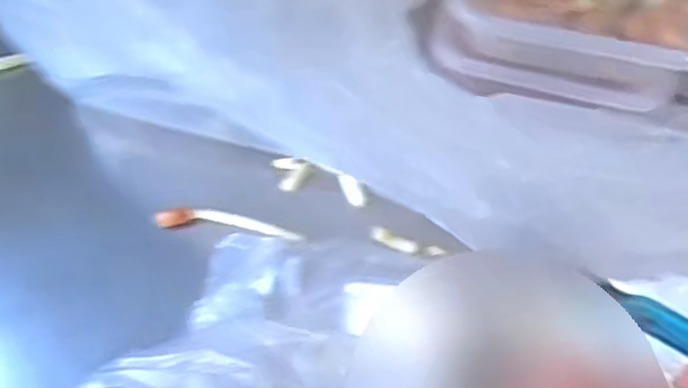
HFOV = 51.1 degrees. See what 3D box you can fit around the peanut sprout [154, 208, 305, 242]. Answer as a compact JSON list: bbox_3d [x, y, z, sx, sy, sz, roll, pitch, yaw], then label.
[{"bbox_3d":[-0.072,0.018,0.455,0.091,0.011,0.016,7,71,1],"label":"peanut sprout"}]

